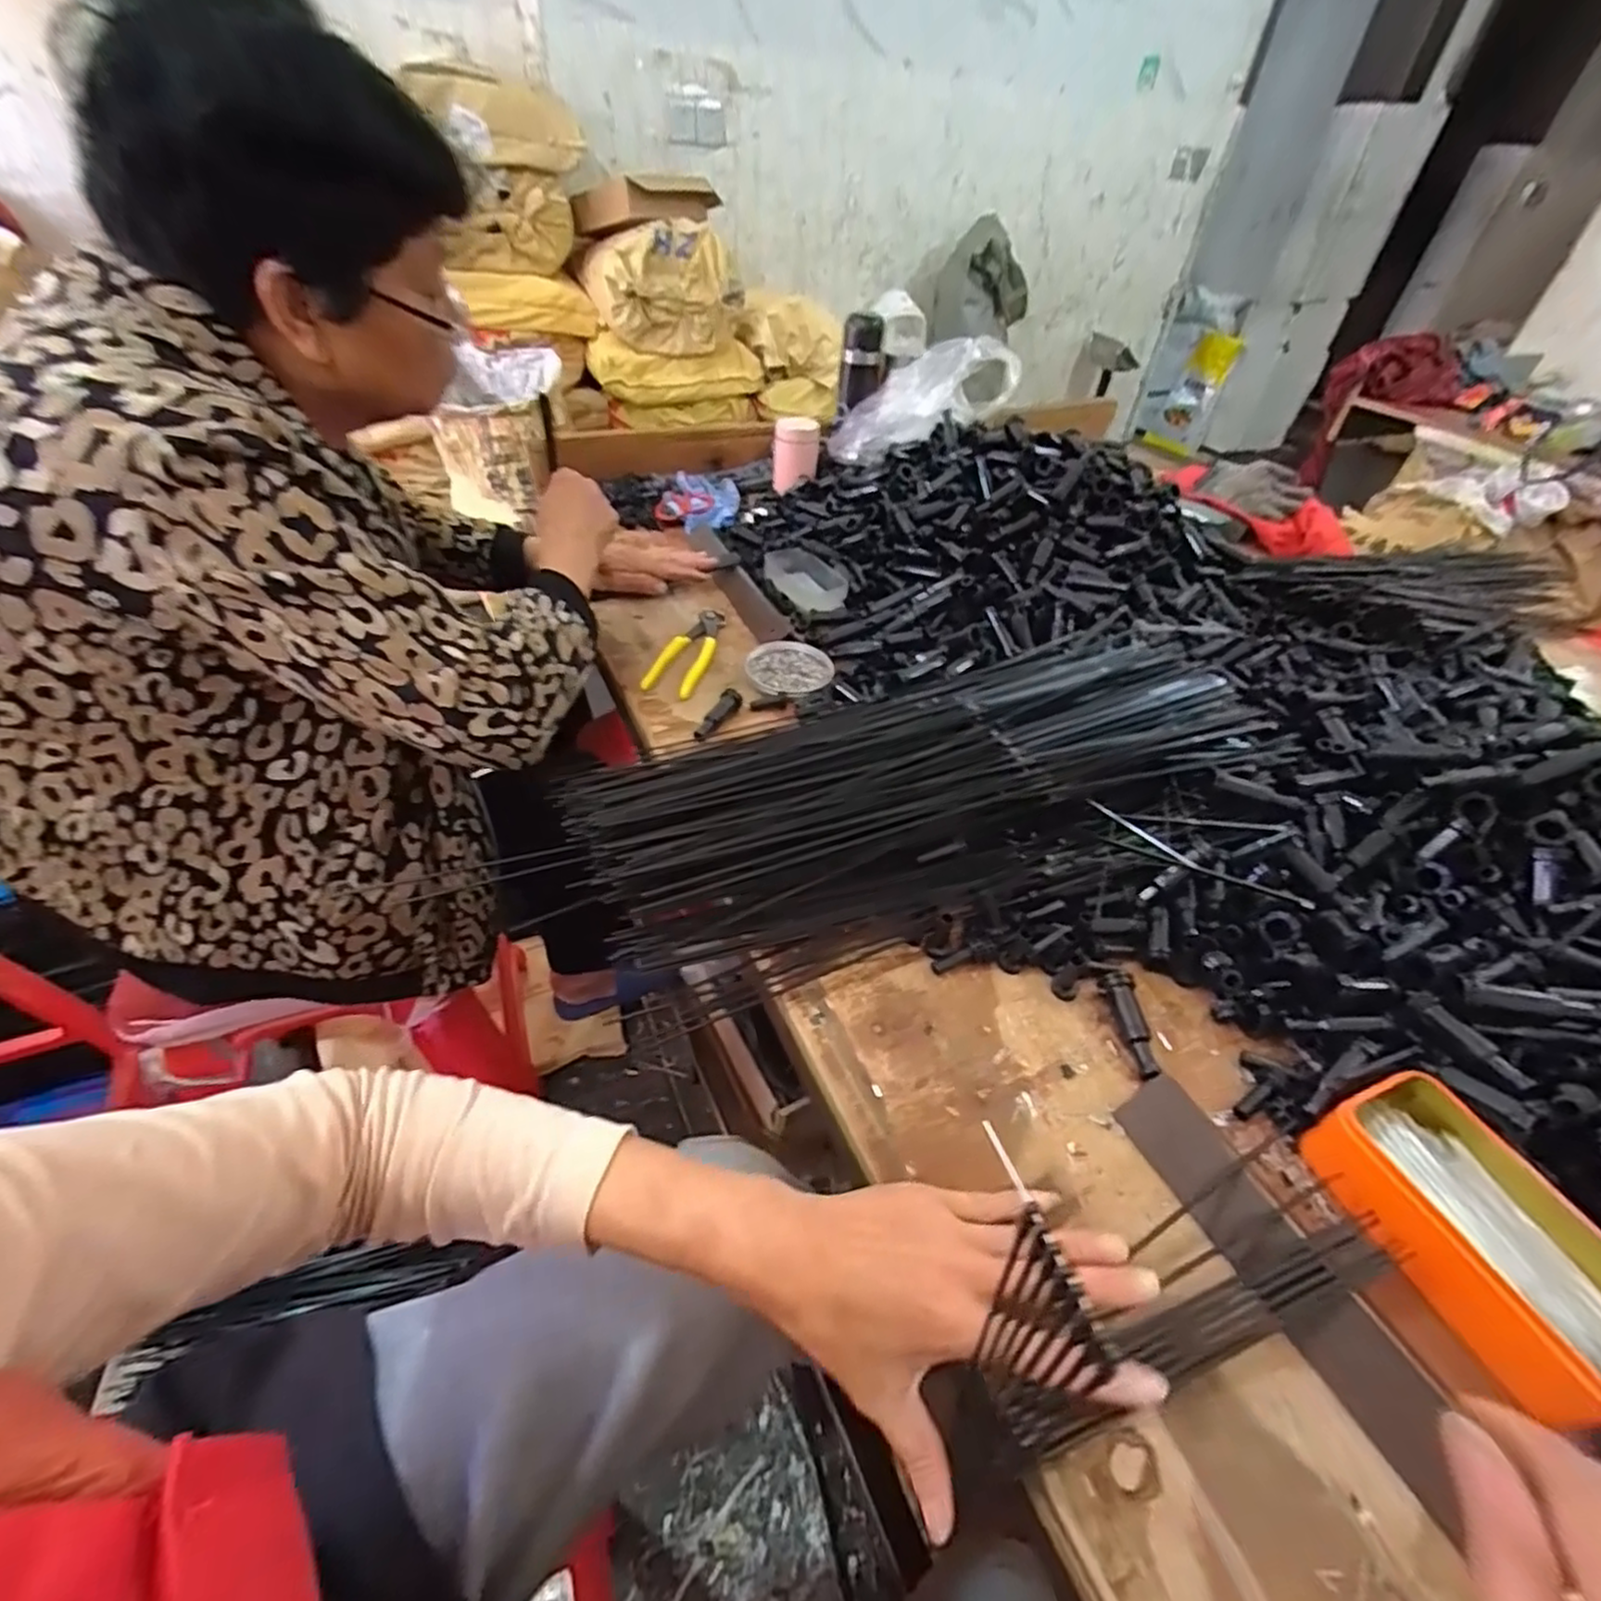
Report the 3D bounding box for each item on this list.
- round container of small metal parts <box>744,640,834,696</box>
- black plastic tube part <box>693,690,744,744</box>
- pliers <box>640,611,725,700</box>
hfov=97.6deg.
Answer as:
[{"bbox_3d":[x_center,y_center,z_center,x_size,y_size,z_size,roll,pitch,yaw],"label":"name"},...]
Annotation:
[{"bbox_3d":[-0.012,-0.143,0.752,0.091,0.011,0.092,0,43,-5],"label":"round container of small metal parts"},{"bbox_3d":[-0.080,-0.083,0.681,0.019,0.023,0.074,20,45,15],"label":"black plastic tube part"},{"bbox_3d":[-0.123,-0.166,0.774,0.053,0.013,0.163,11,43,6],"label":"pliers"}]

